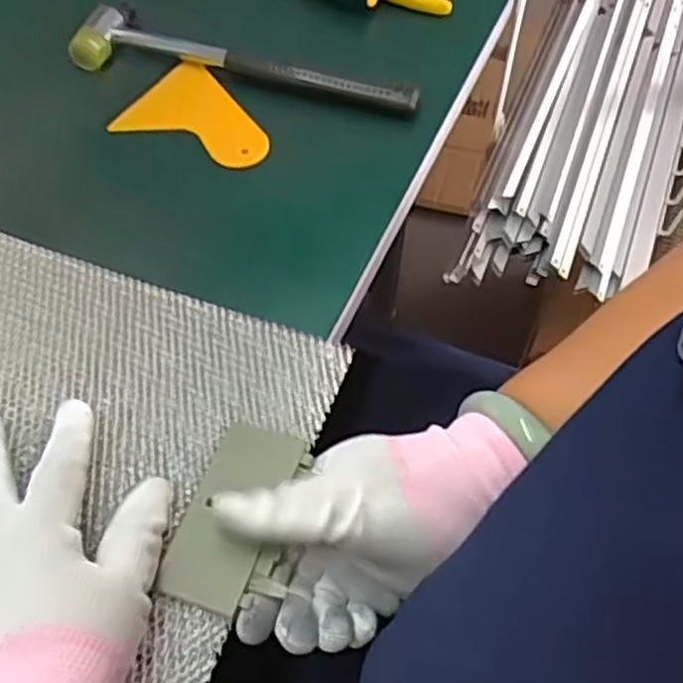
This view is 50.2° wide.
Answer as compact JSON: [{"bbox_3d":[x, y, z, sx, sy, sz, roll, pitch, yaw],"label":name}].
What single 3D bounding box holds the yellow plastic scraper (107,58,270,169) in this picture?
[{"bbox_3d":[-0.088,-0.147,0.481,0.101,0.009,0.073,30,61,17],"label":"yellow plastic scraper"}]

